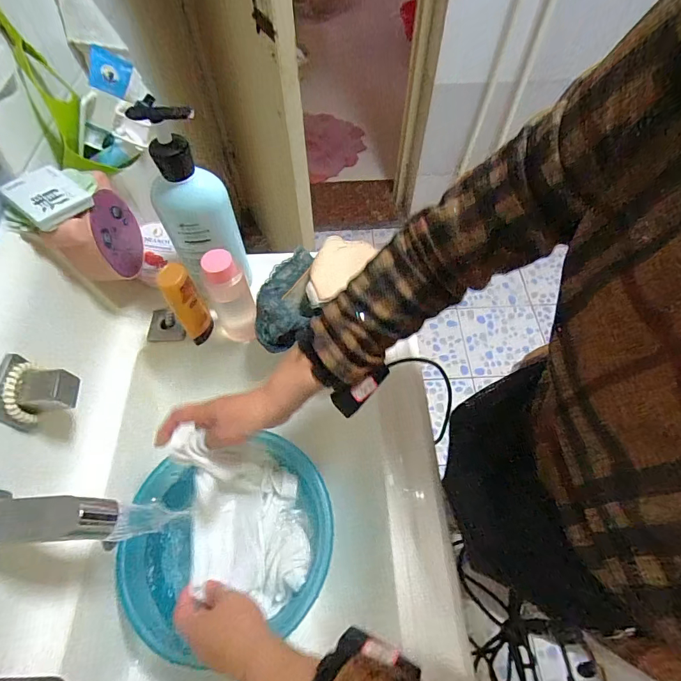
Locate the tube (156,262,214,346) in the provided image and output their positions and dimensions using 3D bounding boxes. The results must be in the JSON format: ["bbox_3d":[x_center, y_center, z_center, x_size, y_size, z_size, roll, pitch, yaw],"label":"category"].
[{"bbox_3d":[-0.200,-0.046,0.512,0.036,0.132,0.032,-22,62,-12],"label":"tube"}]

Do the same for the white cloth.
[{"bbox_3d":[-0.111,0.211,0.455,0.120,0.177,0.178,-8,60,-4],"label":"white cloth"}]

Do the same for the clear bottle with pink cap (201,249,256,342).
[{"bbox_3d":[-0.141,-0.050,0.514,0.057,0.145,0.044,-34,65,-18],"label":"clear bottle with pink cap"}]

